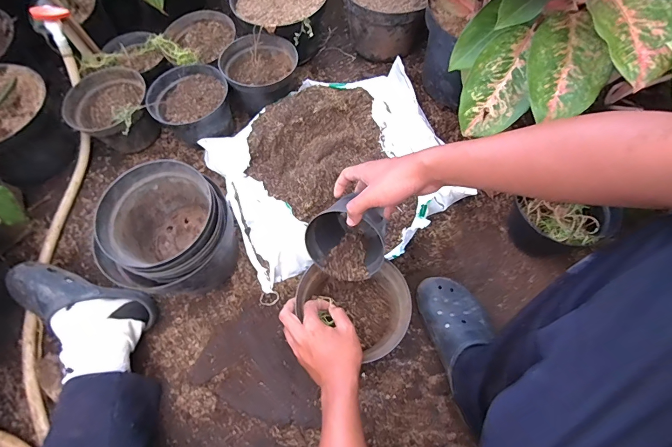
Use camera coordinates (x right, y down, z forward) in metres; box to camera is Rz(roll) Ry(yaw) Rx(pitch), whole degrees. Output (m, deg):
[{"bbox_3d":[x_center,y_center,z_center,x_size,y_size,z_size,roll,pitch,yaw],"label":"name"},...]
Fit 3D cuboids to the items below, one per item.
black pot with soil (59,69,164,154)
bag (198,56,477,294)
[{"bbox_3d":[-0.513,-0.252,0.821,0.179,0.106,0.185,-1,65,1],"label":"black pot with soil"},{"bbox_3d":[0.005,-0.134,0.763,0.504,0.081,0.461,-26,67,-10],"label":"bag"}]

